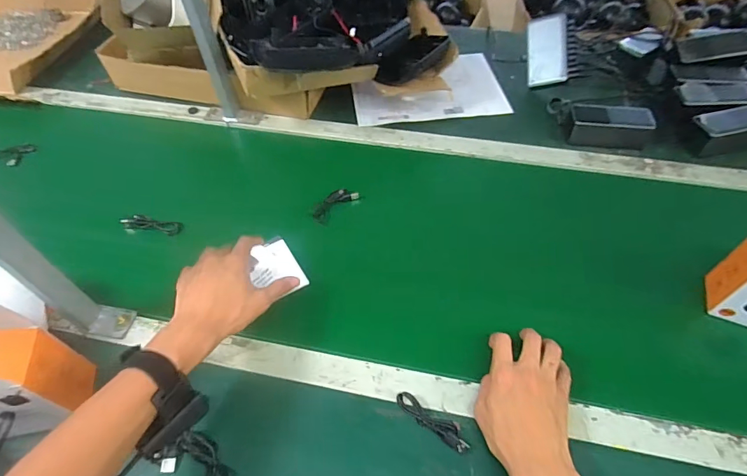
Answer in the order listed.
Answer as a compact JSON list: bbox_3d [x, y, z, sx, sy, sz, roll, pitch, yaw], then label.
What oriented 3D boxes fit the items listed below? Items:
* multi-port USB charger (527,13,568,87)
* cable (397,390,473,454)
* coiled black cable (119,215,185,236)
[{"bbox_3d":[0.338,-0.369,0.828,0.074,0.018,0.139,-2,84,37],"label":"multi-port USB charger"},{"bbox_3d":[0.065,0.198,0.463,0.088,0.017,0.025,30,58,21],"label":"cable"},{"bbox_3d":[-0.341,-0.019,0.655,0.088,0.023,0.021,2,52,2],"label":"coiled black cable"}]

